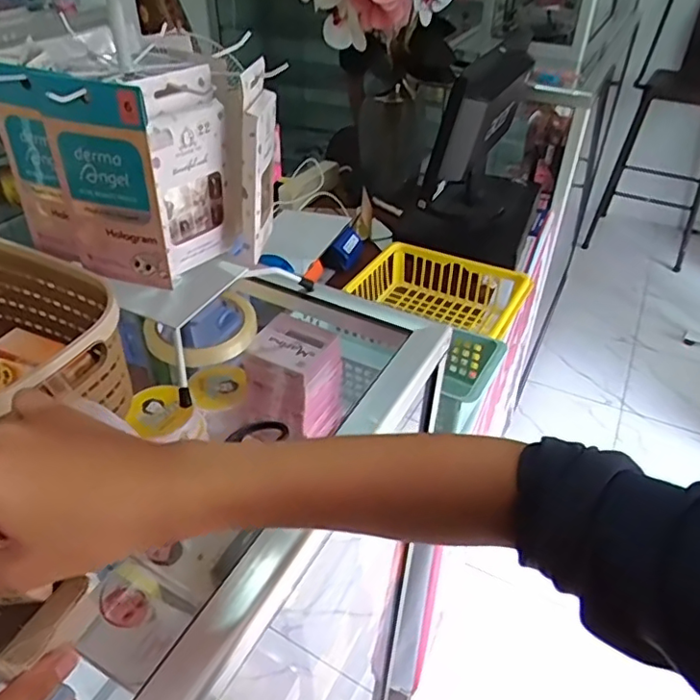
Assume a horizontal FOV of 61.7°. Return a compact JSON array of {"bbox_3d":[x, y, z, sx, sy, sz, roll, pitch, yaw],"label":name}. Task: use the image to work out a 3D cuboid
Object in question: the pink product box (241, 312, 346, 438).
[{"bbox_3d":[-0.059,0.042,0.654,0.089,0.135,0.077,16,42,17],"label":"pink product box"}]

